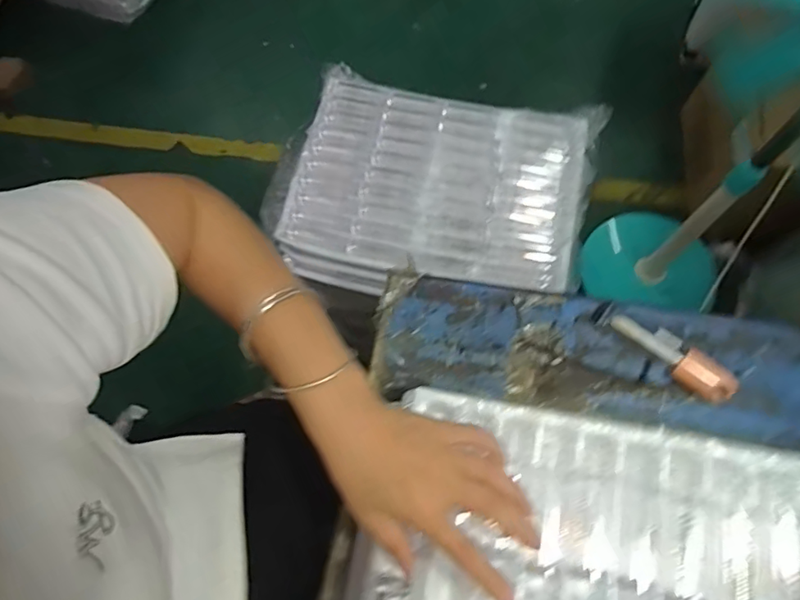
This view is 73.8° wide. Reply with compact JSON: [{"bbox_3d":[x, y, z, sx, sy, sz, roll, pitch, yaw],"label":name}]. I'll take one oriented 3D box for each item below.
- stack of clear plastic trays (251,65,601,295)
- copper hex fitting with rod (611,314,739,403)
[{"bbox_3d":[0.043,-0.174,0.837,0.465,0.116,0.309,11,69,5],"label":"stack of clear plastic trays"},{"bbox_3d":[0.228,0.046,0.446,0.104,0.021,0.027,40,74,14],"label":"copper hex fitting with rod"}]

